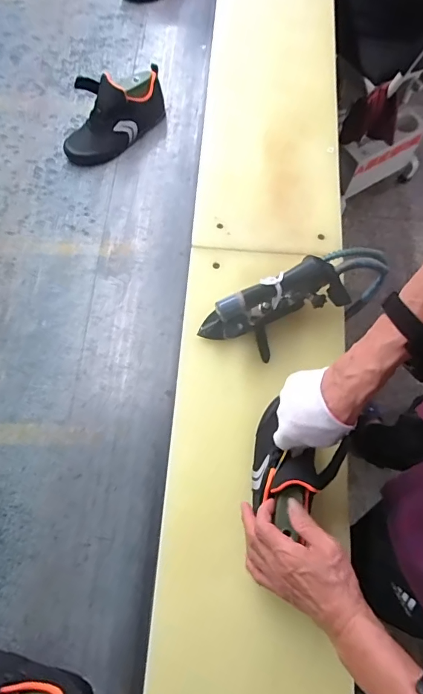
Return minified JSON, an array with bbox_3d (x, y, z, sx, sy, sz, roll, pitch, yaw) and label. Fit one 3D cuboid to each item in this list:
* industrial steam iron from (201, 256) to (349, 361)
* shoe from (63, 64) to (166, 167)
[{"bbox_3d":[0.091,-0.053,0.625,0.213,0.103,0.090,-20,72,-7],"label":"industrial steam iron"},{"bbox_3d":[-0.202,-0.484,0.838,0.086,0.116,0.237,40,76,12],"label":"shoe"}]

